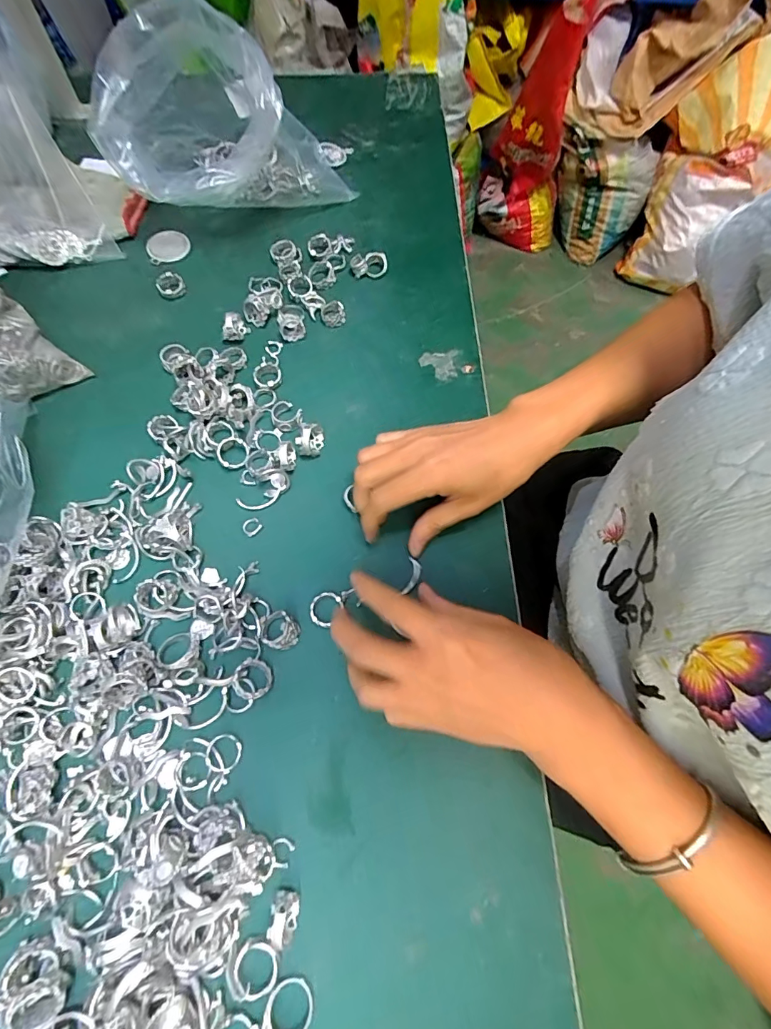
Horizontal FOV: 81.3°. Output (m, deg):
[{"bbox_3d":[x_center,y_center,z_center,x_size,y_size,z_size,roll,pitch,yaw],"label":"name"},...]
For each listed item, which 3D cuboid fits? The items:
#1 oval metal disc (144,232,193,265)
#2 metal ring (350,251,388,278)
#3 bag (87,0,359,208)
[{"bbox_3d":[-0.211,-0.259,0.437,0.041,0.004,0.037,-24,82,-16],"label":"oval metal disc"},{"bbox_3d":[-0.015,-0.236,0.424,0.033,0.010,0.019,-18,67,-9],"label":"metal ring"},{"bbox_3d":[-0.173,-0.369,0.421,0.210,0.141,0.177,37,70,14],"label":"bag"}]

